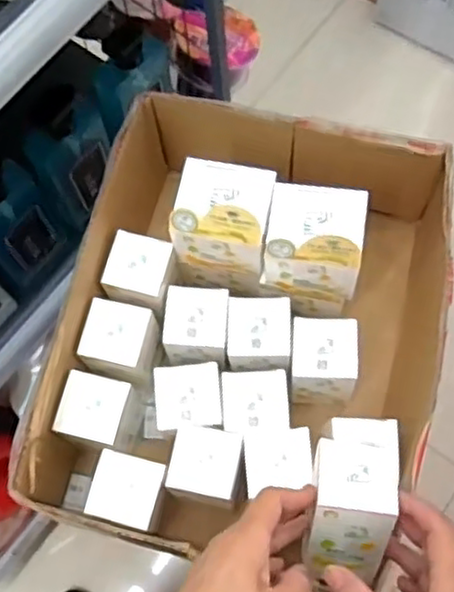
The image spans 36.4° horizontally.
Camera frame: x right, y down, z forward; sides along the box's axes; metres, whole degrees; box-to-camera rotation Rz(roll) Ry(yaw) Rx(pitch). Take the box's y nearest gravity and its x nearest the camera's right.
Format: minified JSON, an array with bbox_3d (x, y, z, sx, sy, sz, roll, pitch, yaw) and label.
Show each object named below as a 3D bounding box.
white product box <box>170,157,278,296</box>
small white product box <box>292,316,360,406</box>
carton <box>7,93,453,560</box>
[{"bbox_3d":[-0.003,-0.062,0.605,0.077,0.122,0.080,11,72,5],"label":"white product box"},{"bbox_3d":[0.083,0.059,0.611,0.053,0.082,0.063,1,72,1],"label":"small white product box"},{"bbox_3d":[0.021,0.028,0.592,0.289,0.147,0.356,14,72,6],"label":"carton"}]

